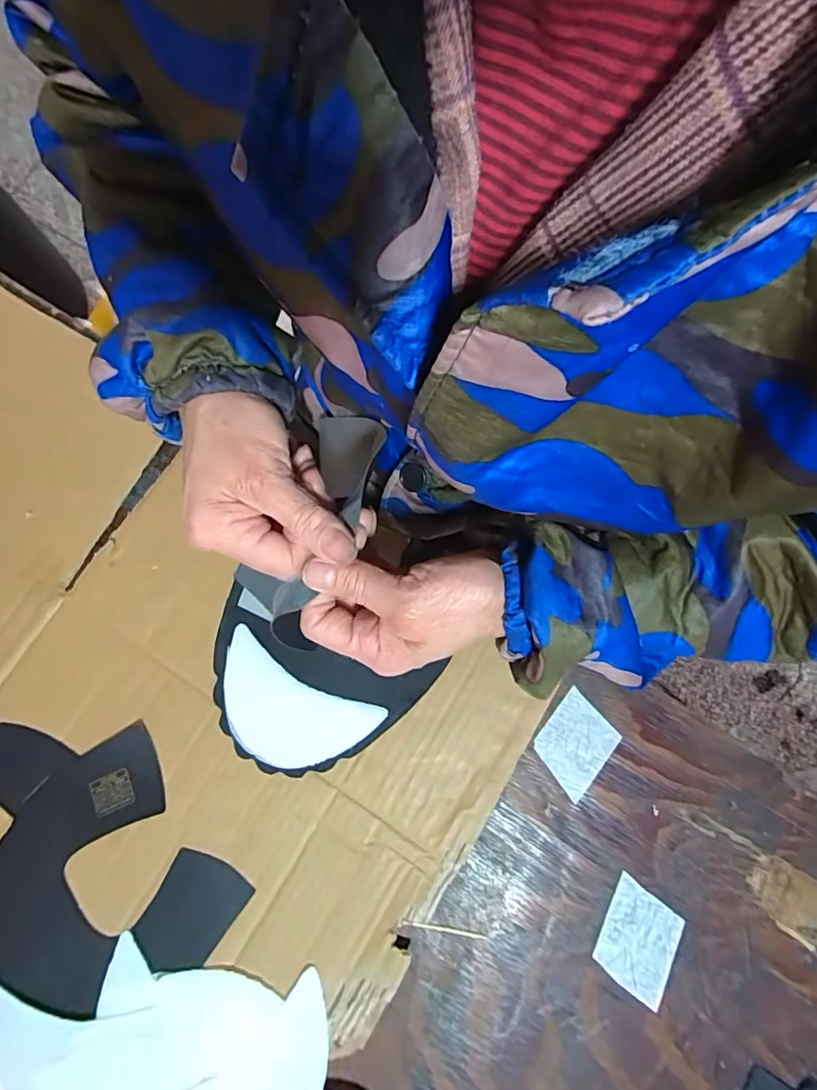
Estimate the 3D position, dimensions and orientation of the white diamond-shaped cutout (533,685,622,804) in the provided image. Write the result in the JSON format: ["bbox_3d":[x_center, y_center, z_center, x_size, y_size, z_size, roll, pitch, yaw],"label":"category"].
[{"bbox_3d":[0.123,0.146,0.371,0.048,0.004,0.062,36,84,12],"label":"white diamond-shaped cutout"}]

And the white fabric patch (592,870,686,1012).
[{"bbox_3d":[0.156,0.267,0.338,0.048,0.005,0.063,26,76,6],"label":"white fabric patch"}]

